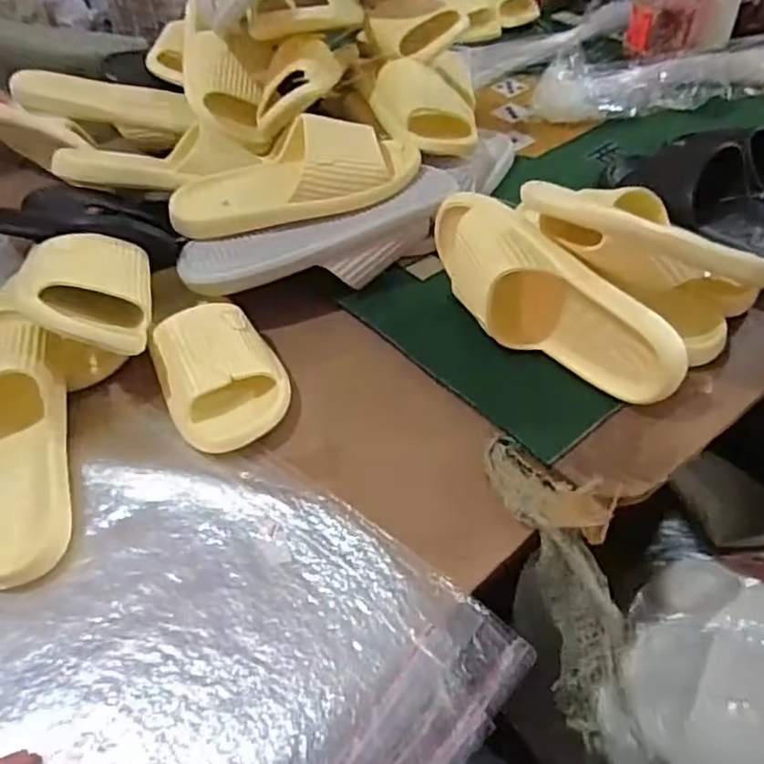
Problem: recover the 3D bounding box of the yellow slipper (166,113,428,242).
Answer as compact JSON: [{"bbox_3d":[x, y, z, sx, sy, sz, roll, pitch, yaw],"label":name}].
[{"bbox_3d":[-0.084,-0.203,0.649,0.250,0.058,0.089,-13,48,-7],"label":"yellow slipper"}]

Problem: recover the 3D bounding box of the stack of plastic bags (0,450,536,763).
[{"bbox_3d":[-0.159,0.178,0.449,0.387,0.027,0.335,36,58,27],"label":"stack of plastic bags"}]

